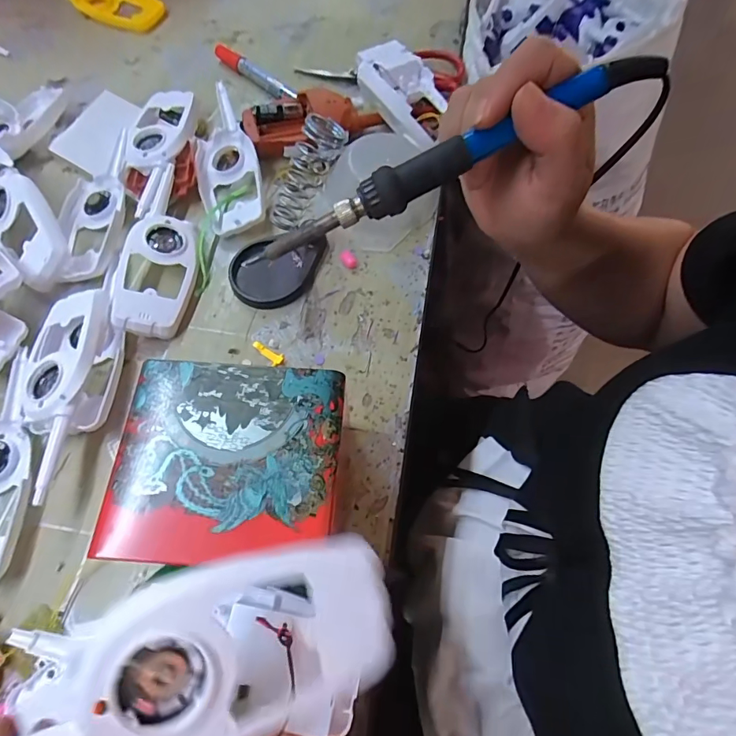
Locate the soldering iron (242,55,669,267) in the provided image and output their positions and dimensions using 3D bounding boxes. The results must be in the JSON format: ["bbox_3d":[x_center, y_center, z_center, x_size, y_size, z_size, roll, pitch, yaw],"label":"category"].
[{"bbox_3d":[0.034,-0.096,0.216,0.206,0.016,0.015,-24,66,10],"label":"soldering iron"}]

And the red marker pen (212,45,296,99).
[{"bbox_3d":[-0.125,-0.323,0.502,0.131,0.019,0.014,41,71,17],"label":"red marker pen"}]

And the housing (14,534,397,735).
[{"bbox_3d":[-0.066,0.104,0.158,0.156,0.021,0.055,-12,65,-19],"label":"housing"}]

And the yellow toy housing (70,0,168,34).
[{"bbox_3d":[-0.321,-0.451,0.552,0.146,0.024,0.068,33,69,14],"label":"yellow toy housing"}]

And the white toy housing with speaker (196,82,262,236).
[{"bbox_3d":[-0.134,-0.198,0.434,0.058,0.033,0.165,-11,65,-6],"label":"white toy housing with speaker"}]

